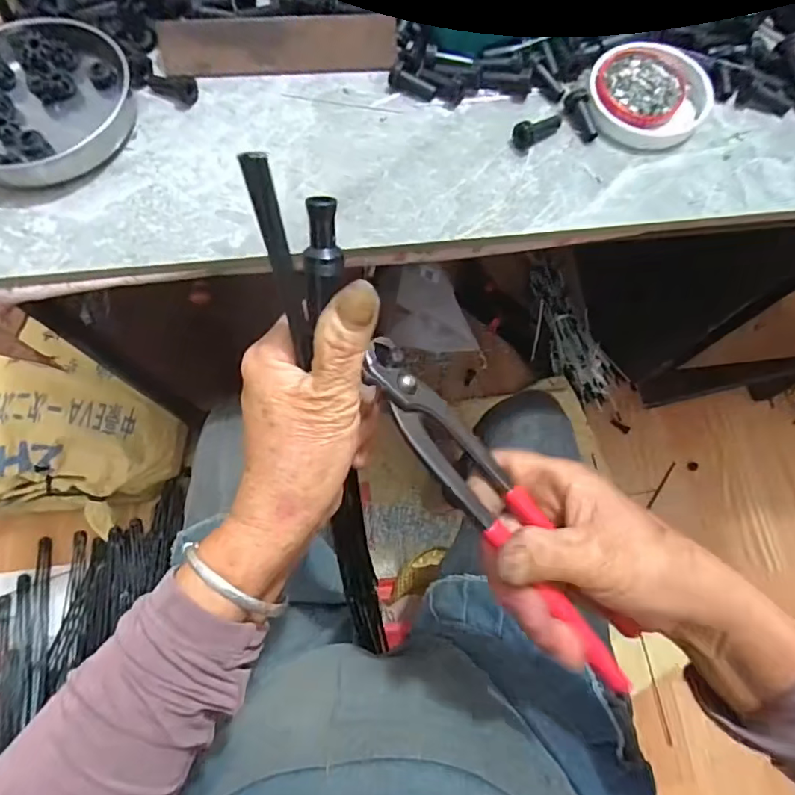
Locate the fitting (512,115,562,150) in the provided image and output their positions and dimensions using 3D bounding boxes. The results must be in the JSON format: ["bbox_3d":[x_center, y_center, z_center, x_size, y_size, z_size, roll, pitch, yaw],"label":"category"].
[{"bbox_3d":[0.106,-0.201,0.387,0.042,0.016,0.017,-29,77,-22],"label":"fitting"}]

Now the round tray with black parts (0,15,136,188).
[{"bbox_3d":[-0.270,-0.221,0.380,0.136,0.017,0.133,0,75,-1],"label":"round tray with black parts"}]

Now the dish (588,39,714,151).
[{"bbox_3d":[0.193,-0.235,0.395,0.088,0.012,0.087,0,75,-1],"label":"dish"}]

